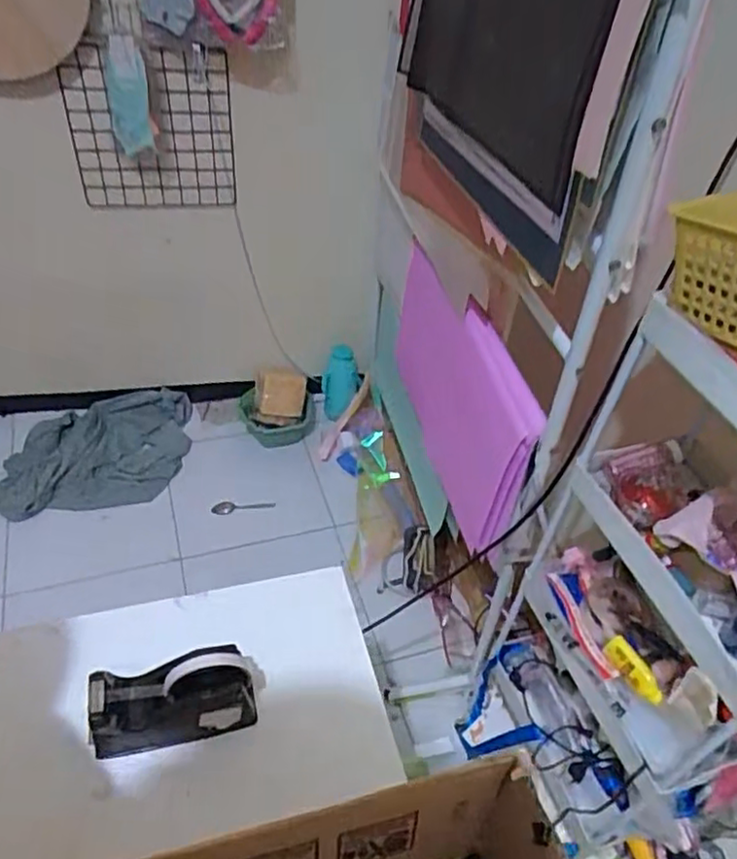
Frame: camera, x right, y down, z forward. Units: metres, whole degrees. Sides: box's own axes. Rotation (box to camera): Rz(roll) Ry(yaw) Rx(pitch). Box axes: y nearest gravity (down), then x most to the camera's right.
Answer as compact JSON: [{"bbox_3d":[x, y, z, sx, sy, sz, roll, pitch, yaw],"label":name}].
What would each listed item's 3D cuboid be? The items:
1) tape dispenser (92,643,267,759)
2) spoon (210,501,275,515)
[{"bbox_3d":[-0.192,0.274,0.669,0.164,0.106,0.066,-11,47,-17],"label":"tape dispenser"},{"bbox_3d":[-0.340,0.214,1.816,0.166,0.020,0.033,-2,45,-9],"label":"spoon"}]

